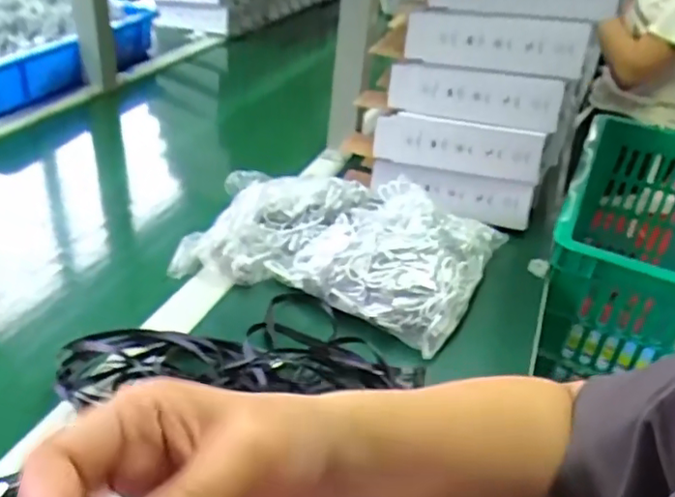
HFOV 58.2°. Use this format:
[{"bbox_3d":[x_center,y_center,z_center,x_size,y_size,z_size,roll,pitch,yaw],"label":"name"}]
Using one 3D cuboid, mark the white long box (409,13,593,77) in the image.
[{"bbox_3d":[0.171,-0.223,0.662,0.190,0.060,0.040,8,34,3],"label":"white long box"}]

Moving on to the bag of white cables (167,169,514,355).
[{"bbox_3d":[0.005,-0.010,0.628,0.315,0.066,0.205,12,34,9],"label":"bag of white cables"}]

